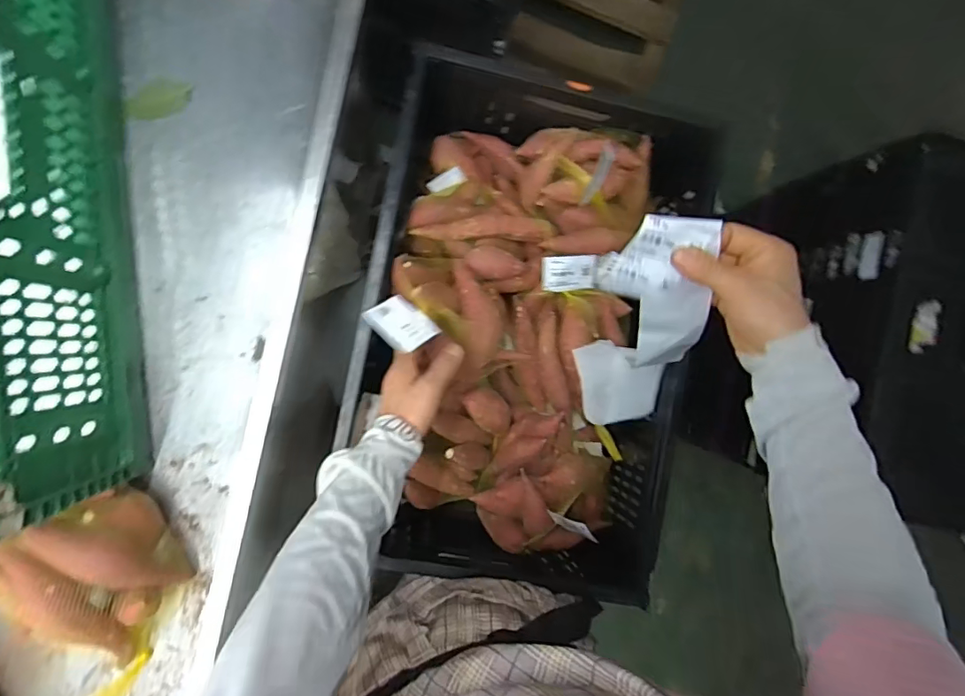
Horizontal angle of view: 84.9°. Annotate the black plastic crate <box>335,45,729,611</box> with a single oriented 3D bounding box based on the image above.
[{"bbox_3d":[0.055,-0.040,0.679,0.376,0.168,0.627,11,88,-8],"label":"black plastic crate"}]

